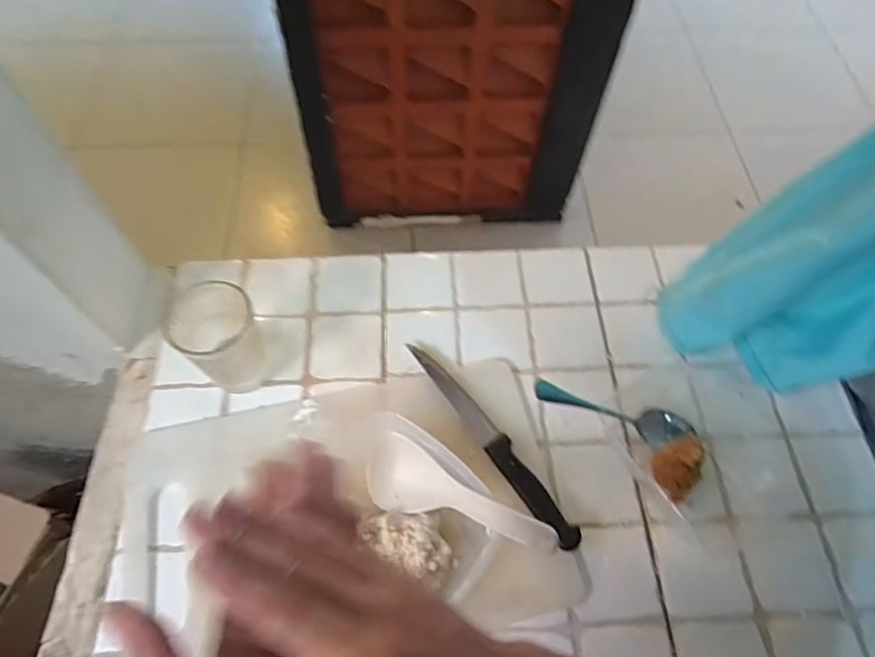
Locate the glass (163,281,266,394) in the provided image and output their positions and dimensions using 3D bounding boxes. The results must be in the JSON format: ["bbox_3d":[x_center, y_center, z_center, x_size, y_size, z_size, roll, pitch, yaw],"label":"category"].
[{"bbox_3d":[-0.219,0.008,0.571,0.089,0.090,0.074,41,68,18],"label":"glass"}]

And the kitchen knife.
[{"bbox_3d":[0.051,0.109,0.566,0.025,0.021,0.251,-32,67,-17],"label":"kitchen knife"}]

